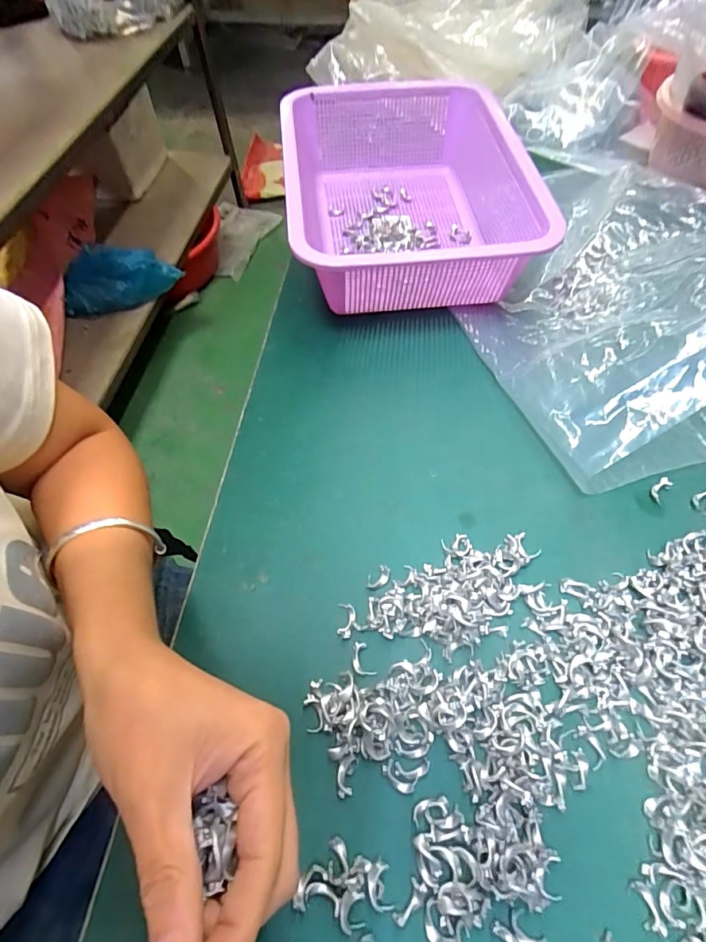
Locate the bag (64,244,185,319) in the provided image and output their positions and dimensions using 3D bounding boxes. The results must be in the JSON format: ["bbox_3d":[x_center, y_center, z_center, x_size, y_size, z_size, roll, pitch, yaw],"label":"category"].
[{"bbox_3d":[-0.573,-0.463,1.169,0.259,0.109,0.153,9,60,8],"label":"bag"}]

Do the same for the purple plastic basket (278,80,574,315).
[{"bbox_3d":[0.043,-0.270,0.476,0.215,0.095,0.315,-9,59,-4],"label":"purple plastic basket"}]

